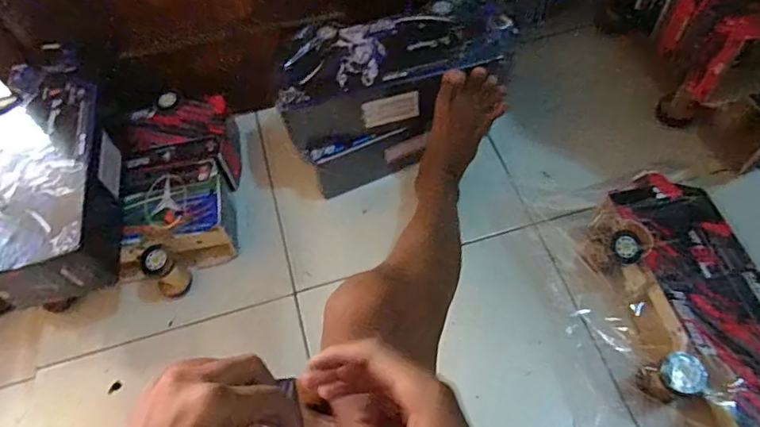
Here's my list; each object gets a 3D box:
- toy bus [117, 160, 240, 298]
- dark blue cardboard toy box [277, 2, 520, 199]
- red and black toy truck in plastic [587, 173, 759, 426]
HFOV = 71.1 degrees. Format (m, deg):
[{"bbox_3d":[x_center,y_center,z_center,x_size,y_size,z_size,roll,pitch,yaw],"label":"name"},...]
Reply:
[{"bbox_3d":[-0.309,0.018,0.823,0.154,0.109,0.186,-11,59,-2],"label":"toy bus"},{"bbox_3d":[0.027,-0.183,0.859,0.352,0.209,0.194,-8,59,-1],"label":"dark blue cardboard toy box"},{"bbox_3d":[0.403,0.125,0.698,0.185,0.106,0.357,-11,59,-3],"label":"red and black toy truck in plastic"}]

